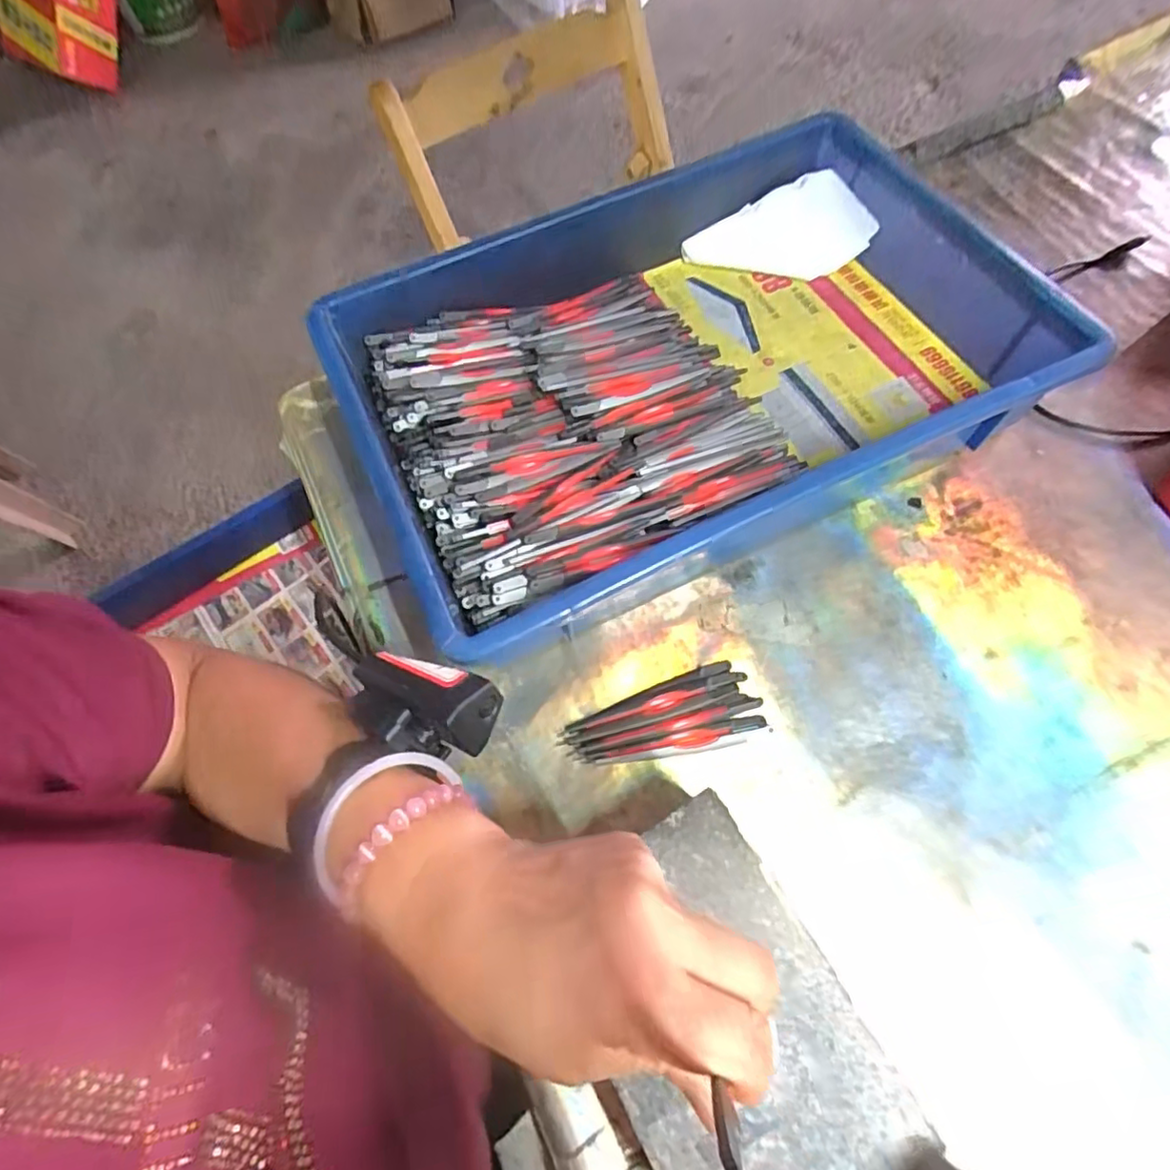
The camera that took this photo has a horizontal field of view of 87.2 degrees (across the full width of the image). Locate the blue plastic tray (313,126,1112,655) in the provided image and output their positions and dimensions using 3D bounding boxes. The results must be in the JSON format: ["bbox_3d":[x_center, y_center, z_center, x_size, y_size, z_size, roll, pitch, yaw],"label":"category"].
[{"bbox_3d":[0.059,-0.150,0.415,0.434,0.070,0.287,-24,66,-10],"label":"blue plastic tray"}]

